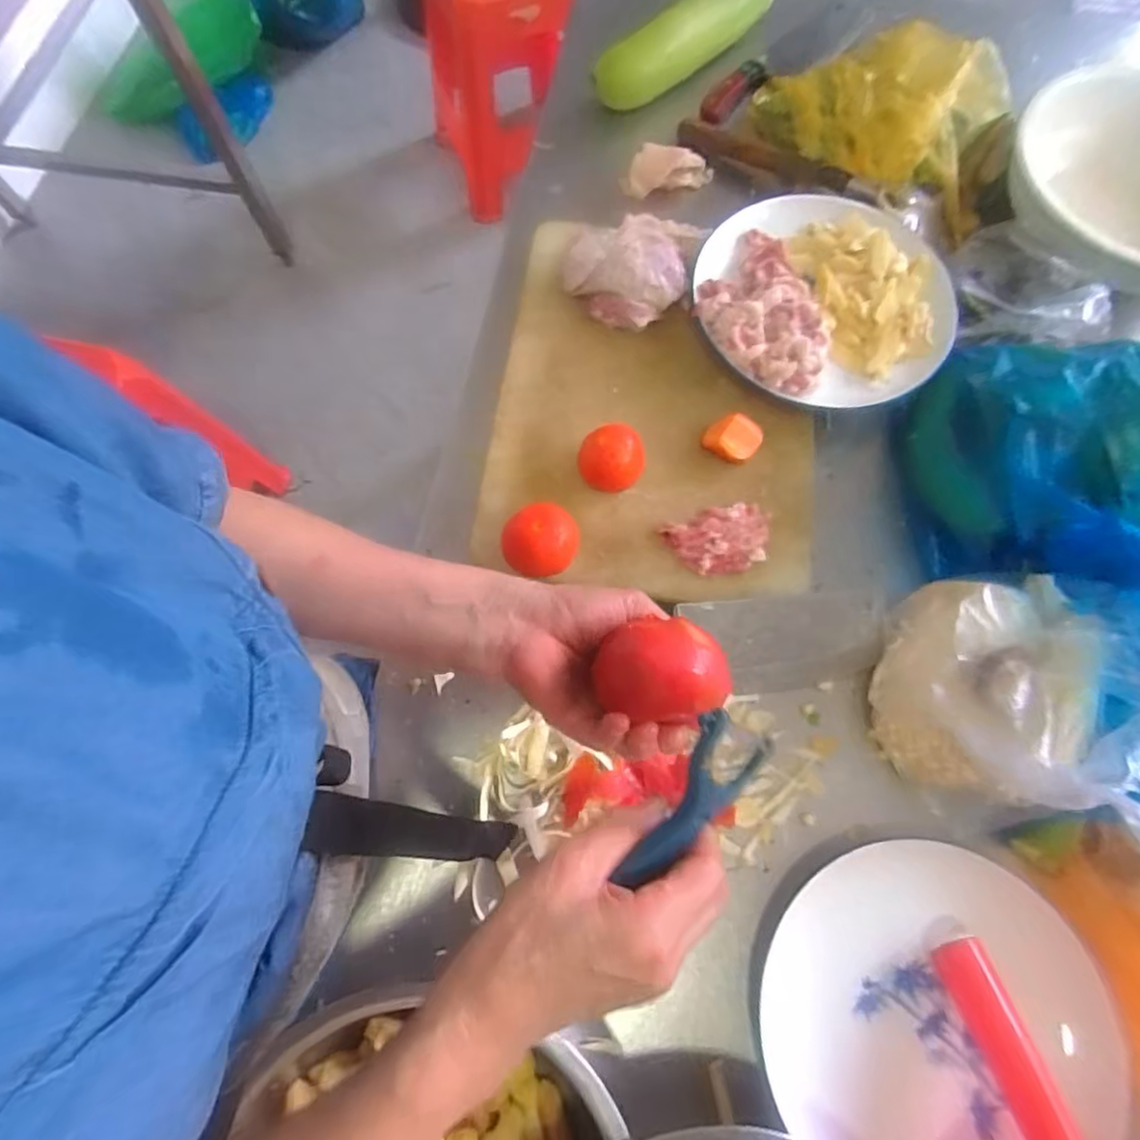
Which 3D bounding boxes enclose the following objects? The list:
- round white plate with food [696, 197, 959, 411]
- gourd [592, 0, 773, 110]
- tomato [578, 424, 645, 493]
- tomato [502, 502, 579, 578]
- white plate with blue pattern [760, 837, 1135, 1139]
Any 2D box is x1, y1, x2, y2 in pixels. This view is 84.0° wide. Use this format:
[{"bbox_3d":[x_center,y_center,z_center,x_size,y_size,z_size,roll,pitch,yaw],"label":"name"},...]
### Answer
[{"bbox_3d":[0.247,-0.263,0.607,0.240,0.051,0.227,0,72,1],"label":"round white plate with food"},{"bbox_3d":[0.147,-0.622,0.725,0.054,0.051,0.285,42,77,13],"label":"gourd"},{"bbox_3d":[0.037,-0.094,0.559,0.054,0.048,0.055,0,72,1],"label":"tomato"},{"bbox_3d":[-0.023,-0.020,0.532,0.062,0.051,0.052,-43,76,-12],"label":"tomato"},{"bbox_3d":[0.258,0.316,0.445,0.212,0.041,0.226,0,72,1],"label":"white plate with blue pattern"}]

